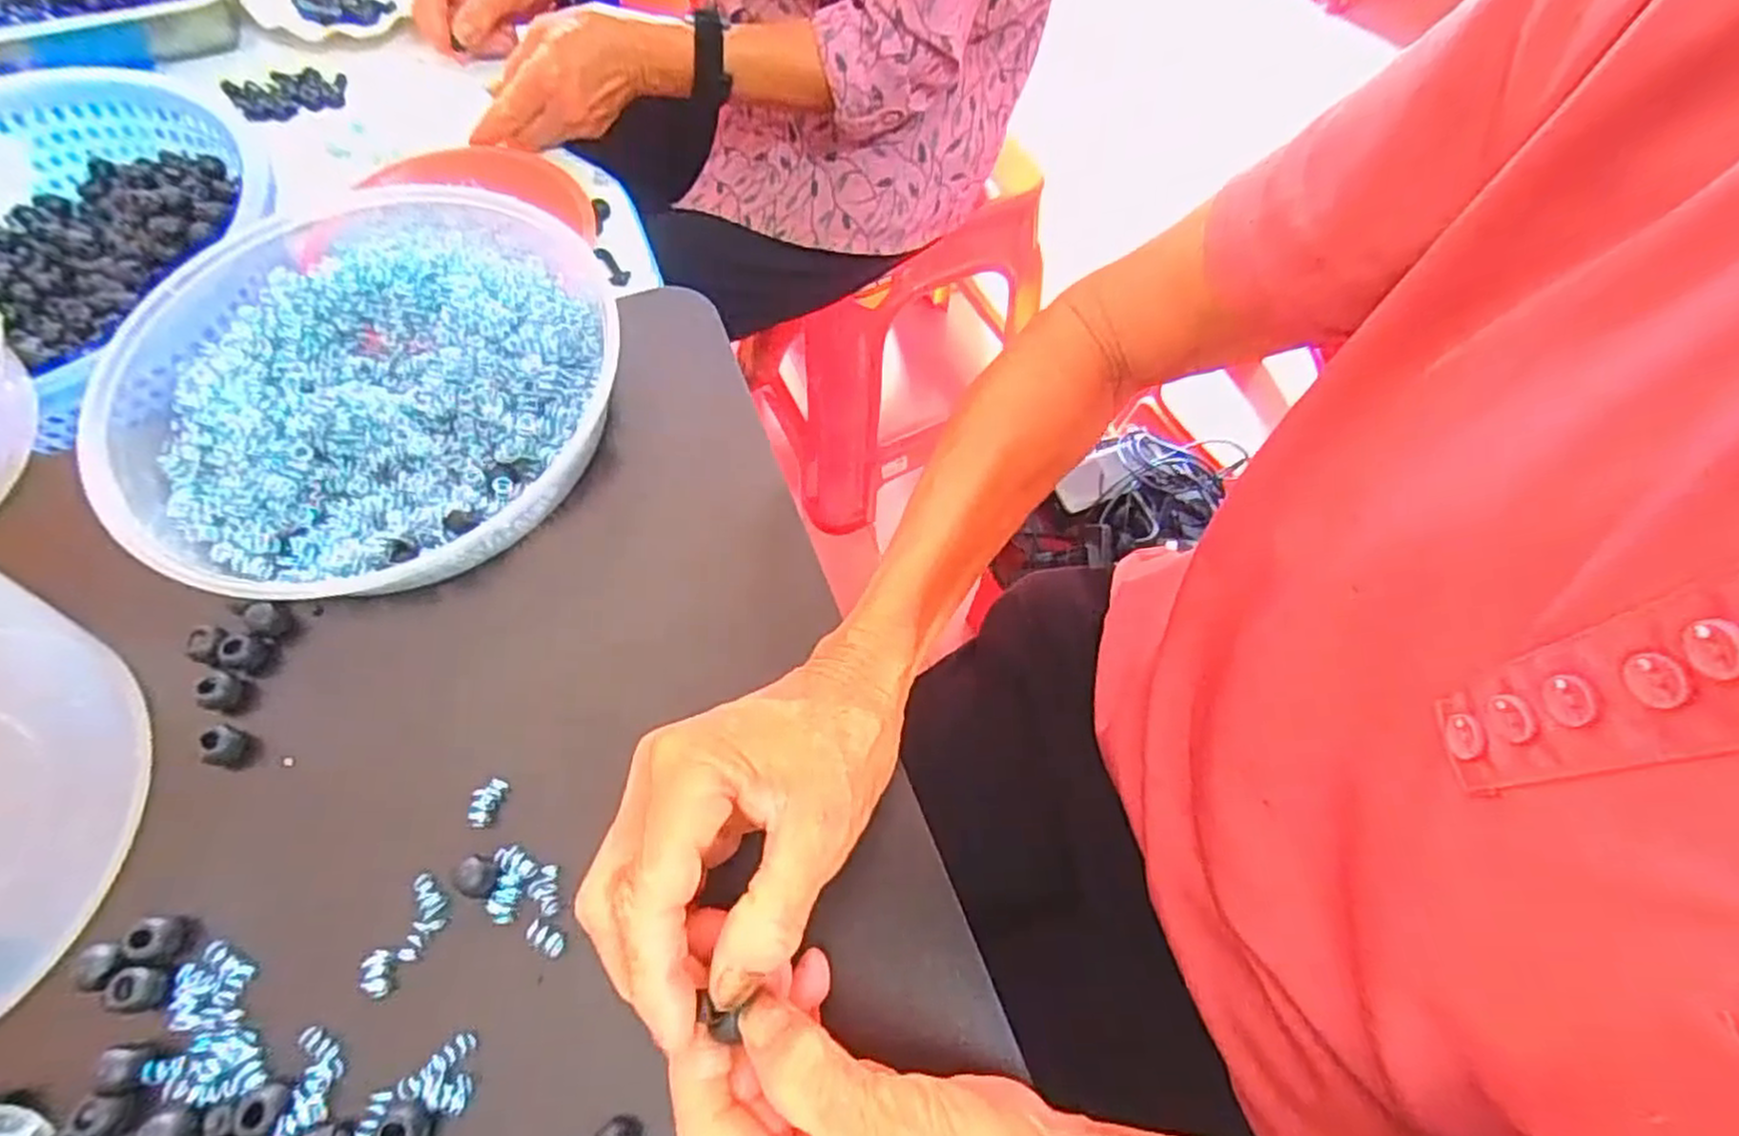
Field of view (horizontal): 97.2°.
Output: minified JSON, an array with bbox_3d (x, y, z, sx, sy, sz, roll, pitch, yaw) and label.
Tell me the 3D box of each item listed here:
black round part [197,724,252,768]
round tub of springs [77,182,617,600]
[{"bbox_3d":[-0.256,0.071,0.305,0.011,0.018,0.014,17,65,7],"label":"black round part"},{"bbox_3d":[-0.230,-0.085,0.370,0.209,0.057,0.231,30,67,13],"label":"round tub of springs"}]

